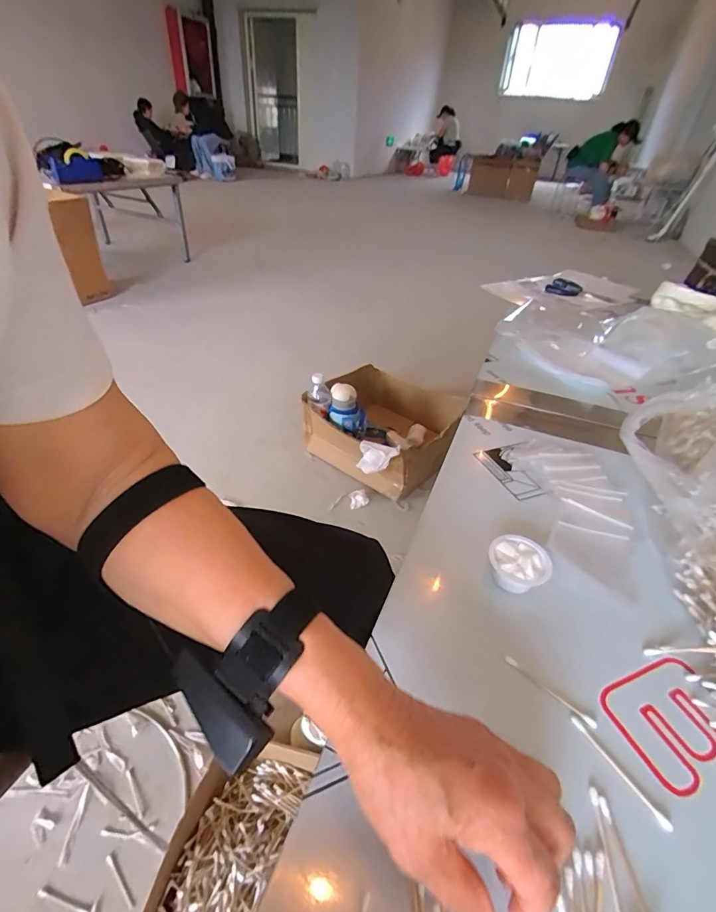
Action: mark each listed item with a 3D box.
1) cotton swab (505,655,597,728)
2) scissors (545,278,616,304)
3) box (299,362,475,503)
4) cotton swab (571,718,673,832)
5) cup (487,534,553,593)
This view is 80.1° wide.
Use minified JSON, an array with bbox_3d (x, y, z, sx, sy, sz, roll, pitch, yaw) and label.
[{"bbox_3d":[0.144,0.175,0.320,0.071,0.007,0.006,30,44,30],"label":"cotton swab"},{"bbox_3d":[0.602,-0.449,1.156,0.068,0.024,0.167,-25,46,-32],"label":"scissors"},{"bbox_3d":[0.060,-0.091,1.262,0.418,0.215,0.392,22,41,22],"label":"box"},{"bbox_3d":[0.173,0.209,0.283,0.007,0.004,0.071,-18,42,-26],"label":"cotton swab"},{"bbox_3d":[0.147,0.104,0.394,0.053,0.034,0.050,3,37,-2],"label":"cup"}]

